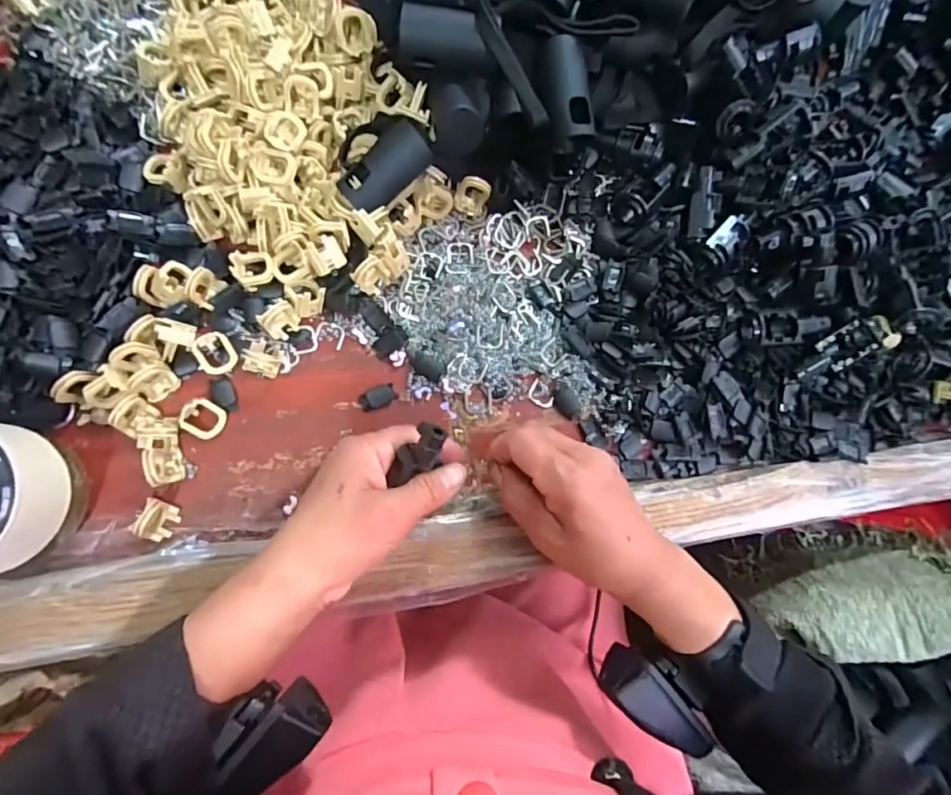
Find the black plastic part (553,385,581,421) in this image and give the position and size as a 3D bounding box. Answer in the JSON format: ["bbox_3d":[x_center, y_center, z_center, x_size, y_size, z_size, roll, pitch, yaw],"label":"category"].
[{"bbox_3d":[0.065,0.004,0.357,0.016,0.004,0.025,-38,89,-12],"label":"black plastic part"}]

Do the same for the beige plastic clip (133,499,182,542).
[{"bbox_3d":[-0.186,0.072,0.294,0.017,0.023,0.021,18,79,-6],"label":"beige plastic clip"}]

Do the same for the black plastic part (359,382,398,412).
[{"bbox_3d":[-0.065,0.000,0.336,0.024,0.004,0.014,-27,86,-12],"label":"black plastic part"}]

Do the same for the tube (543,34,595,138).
[{"bbox_3d":[0.059,-0.197,0.327,0.029,0.029,0.061,-5,82,-9],"label":"tube"}]

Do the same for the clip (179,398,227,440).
[{"bbox_3d":[-0.168,0.013,0.312,0.025,0.008,0.022,31,74,-30],"label":"clip"}]

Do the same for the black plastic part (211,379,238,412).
[{"bbox_3d":[-0.159,-0.002,0.320,0.012,0.004,0.023,-22,85,-11],"label":"black plastic part"}]

